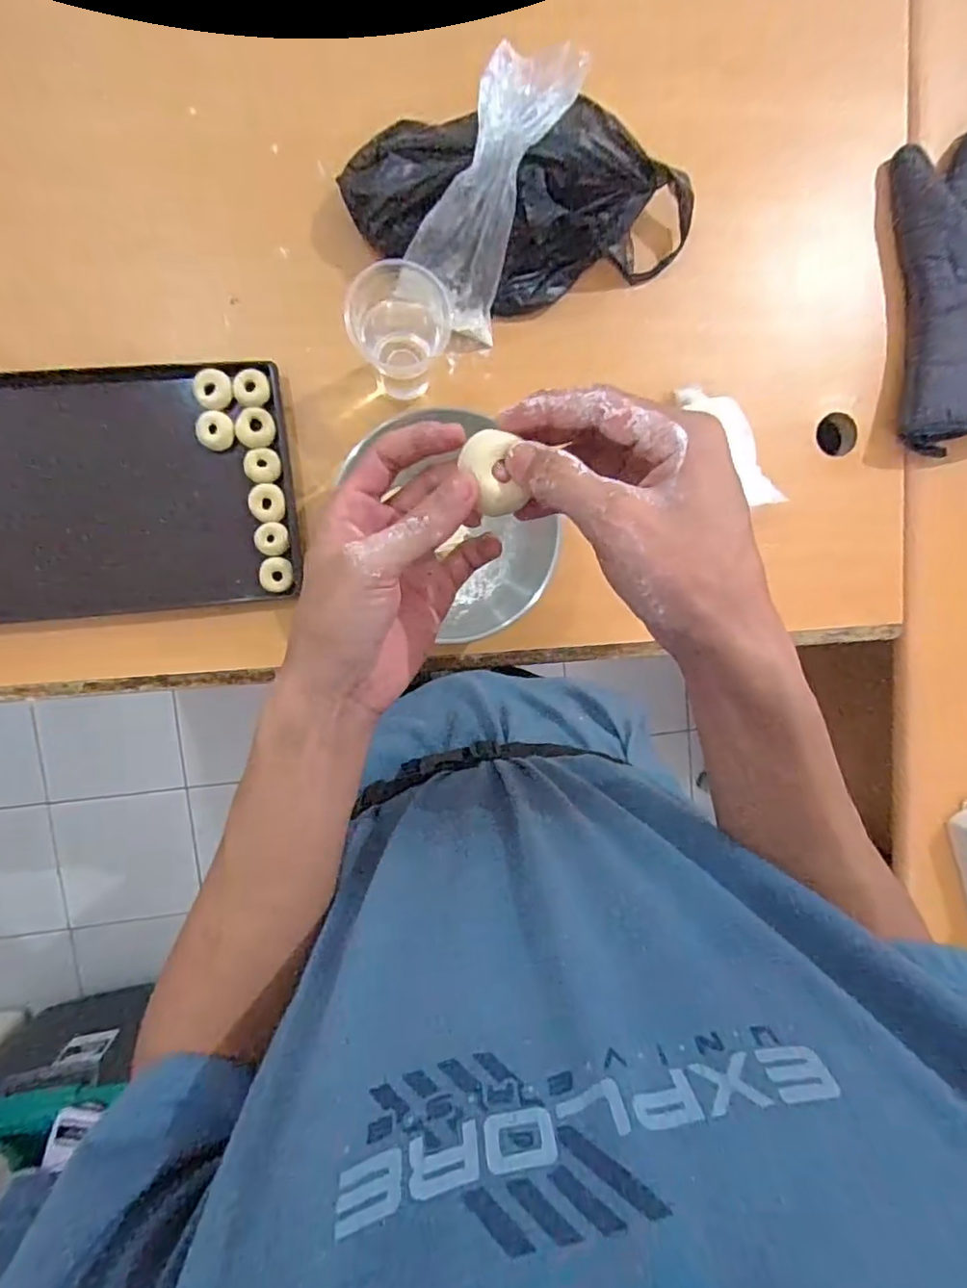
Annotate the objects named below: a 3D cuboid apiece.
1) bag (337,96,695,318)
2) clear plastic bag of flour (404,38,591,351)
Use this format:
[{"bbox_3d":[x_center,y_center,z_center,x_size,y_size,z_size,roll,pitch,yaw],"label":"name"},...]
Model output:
[{"bbox_3d":[0.044,-0.431,0.581,0.353,0.118,0.164,-2,96,-6],"label":"bag"},{"bbox_3d":[-0.002,-0.406,0.557,0.098,0.068,0.244,22,137,-7],"label":"clear plastic bag of flour"}]

